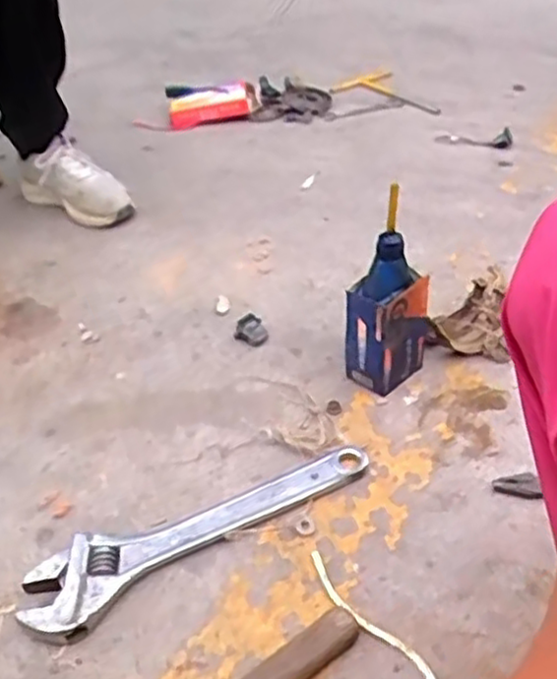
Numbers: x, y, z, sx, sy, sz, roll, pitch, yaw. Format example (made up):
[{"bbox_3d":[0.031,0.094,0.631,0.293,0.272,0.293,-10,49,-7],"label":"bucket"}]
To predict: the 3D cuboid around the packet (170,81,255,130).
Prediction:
[{"bbox_3d":[-0.149,-0.526,1.598,0.192,0.056,0.110,-4,39,-6],"label":"packet"}]

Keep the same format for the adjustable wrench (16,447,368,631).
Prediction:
[{"bbox_3d":[-0.076,0.177,0.709,0.349,0.028,0.077,-24,43,-23],"label":"adjustable wrench"}]

